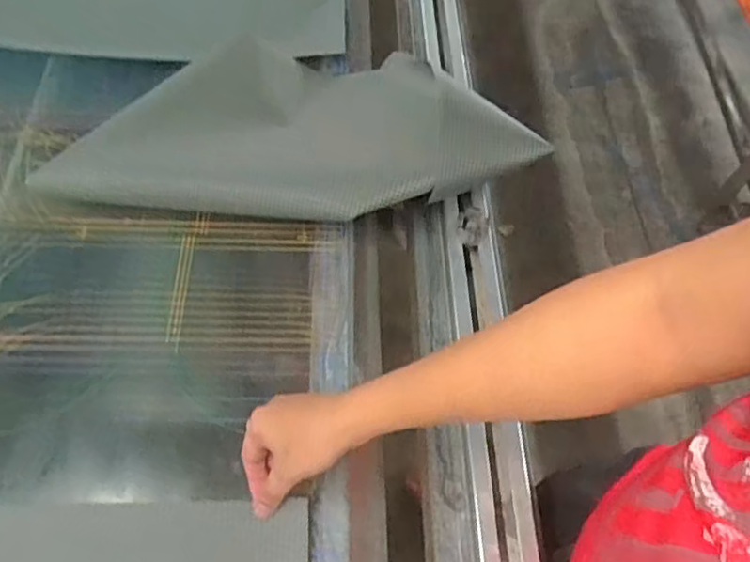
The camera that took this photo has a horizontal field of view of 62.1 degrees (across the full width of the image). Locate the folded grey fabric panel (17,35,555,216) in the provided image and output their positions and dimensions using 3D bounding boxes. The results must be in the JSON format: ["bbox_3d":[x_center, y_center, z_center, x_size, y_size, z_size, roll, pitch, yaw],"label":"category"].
[{"bbox_3d":[-0.087,-0.197,0.730,0.539,0.059,0.278,3,54,7],"label":"folded grey fabric panel"}]

